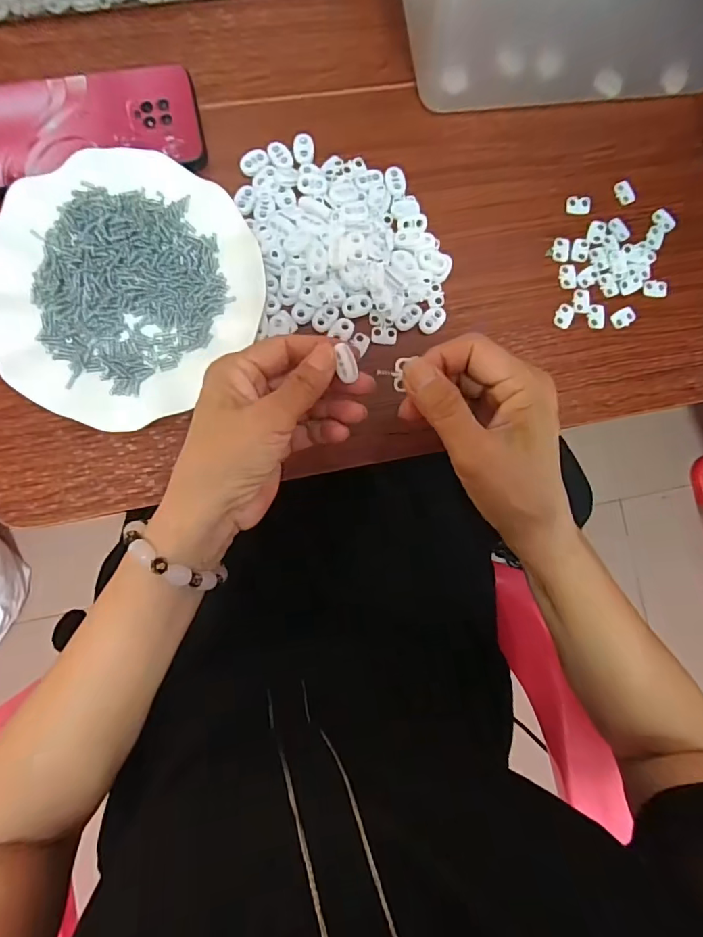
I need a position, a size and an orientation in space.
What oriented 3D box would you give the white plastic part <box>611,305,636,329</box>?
[{"bbox_3d":[0.212,-0.118,0.381,0.017,0.005,0.014,-23,90,-7],"label":"white plastic part"}]

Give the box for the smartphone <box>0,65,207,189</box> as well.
[{"bbox_3d":[-0.193,-0.245,0.347,0.163,0.012,0.080,-8,88,-6],"label":"smartphone"}]

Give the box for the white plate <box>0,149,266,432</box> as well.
[{"bbox_3d":[-0.157,-0.125,0.336,0.172,0.022,0.181,0,87,-6],"label":"white plate"}]

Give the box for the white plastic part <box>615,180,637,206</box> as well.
[{"bbox_3d":[0.219,-0.222,0.392,0.014,0.004,0.019,-23,90,-7],"label":"white plastic part"}]

